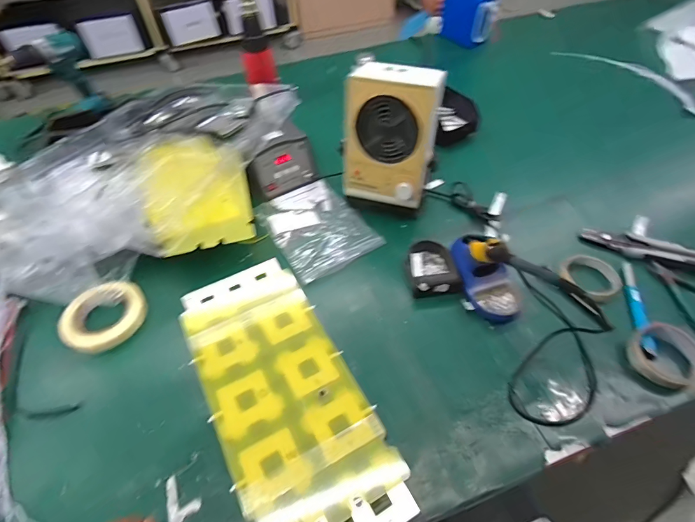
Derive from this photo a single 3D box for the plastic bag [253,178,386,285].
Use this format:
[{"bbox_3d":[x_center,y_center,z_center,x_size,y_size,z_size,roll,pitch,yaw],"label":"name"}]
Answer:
[{"bbox_3d":[-0.059,-0.068,0.736,0.168,0.017,0.224,-26,53,-20],"label":"plastic bag"}]

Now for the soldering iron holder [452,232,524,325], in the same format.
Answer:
[{"bbox_3d":[0.227,0.014,0.615,0.088,0.077,0.147,-10,49,-7],"label":"soldering iron holder"}]

